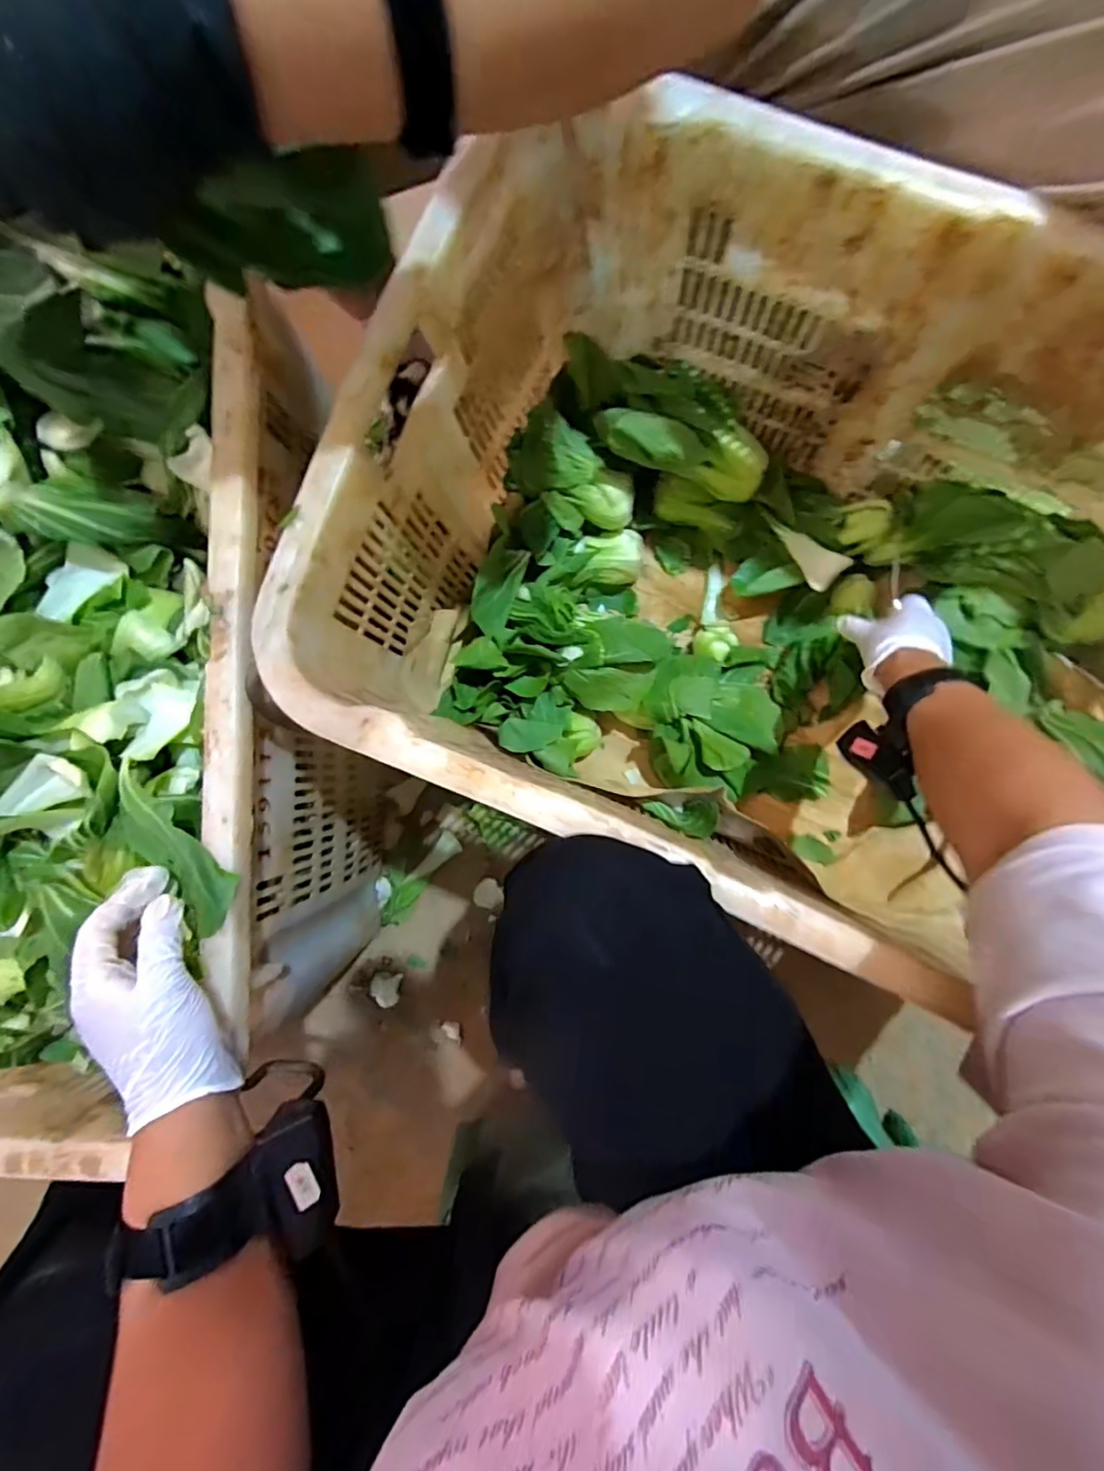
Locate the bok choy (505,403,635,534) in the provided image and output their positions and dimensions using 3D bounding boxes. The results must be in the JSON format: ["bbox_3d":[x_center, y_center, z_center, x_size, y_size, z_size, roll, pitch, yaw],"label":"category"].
[{"bbox_3d":[0.021,-0.273,0.622,0.139,0.060,0.080,34,118,-19],"label":"bok choy"}]

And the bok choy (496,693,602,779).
[{"bbox_3d":[0.007,-0.002,0.608,0.046,0.146,0.082,-15,84,31],"label":"bok choy"}]

